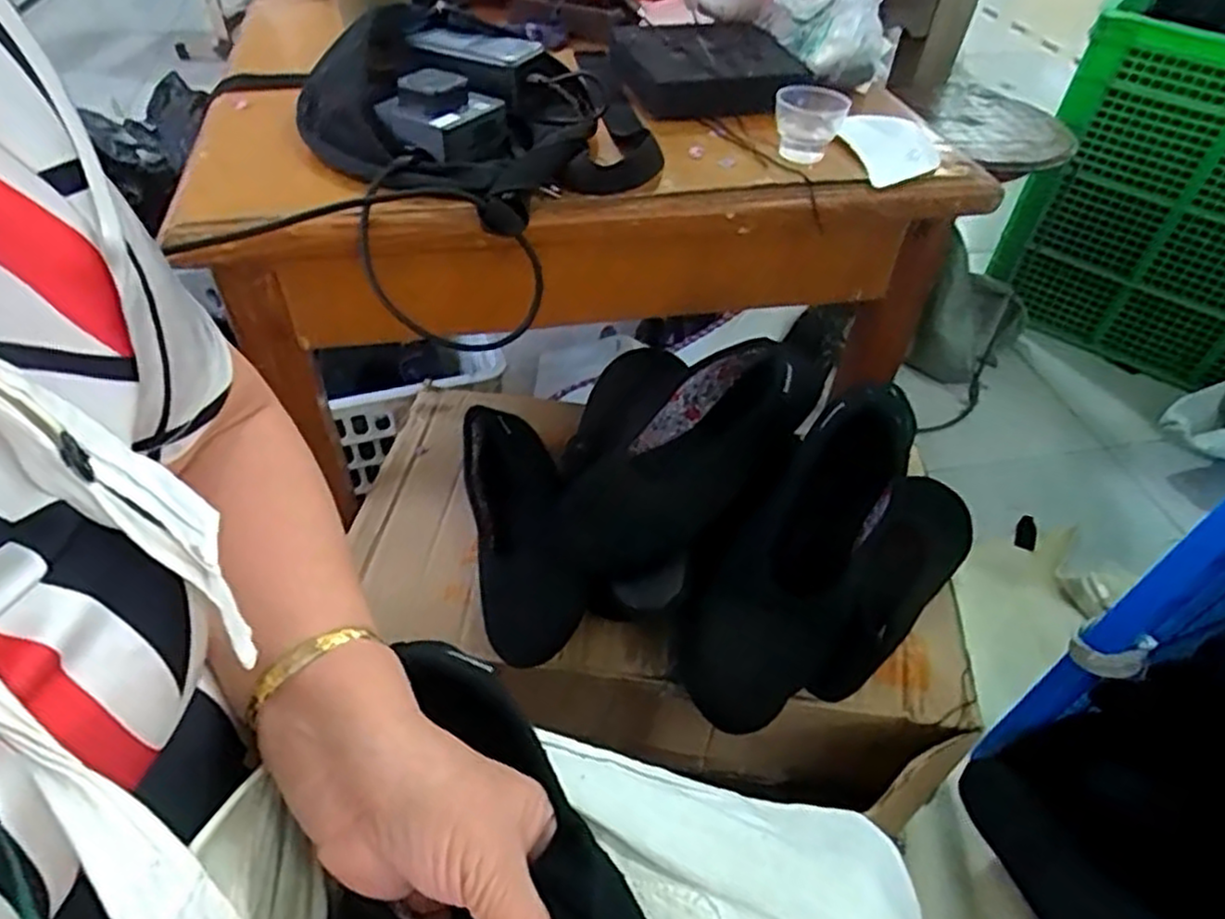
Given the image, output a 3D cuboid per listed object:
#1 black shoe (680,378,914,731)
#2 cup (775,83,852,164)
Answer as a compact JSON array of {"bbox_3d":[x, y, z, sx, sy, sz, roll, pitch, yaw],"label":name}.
[{"bbox_3d":[0.137,0.078,0.550,0.098,0.281,0.067,32,20,24],"label":"black shoe"},{"bbox_3d":[0.154,-0.266,0.581,0.054,0.041,0.054,2,47,-2],"label":"cup"}]

